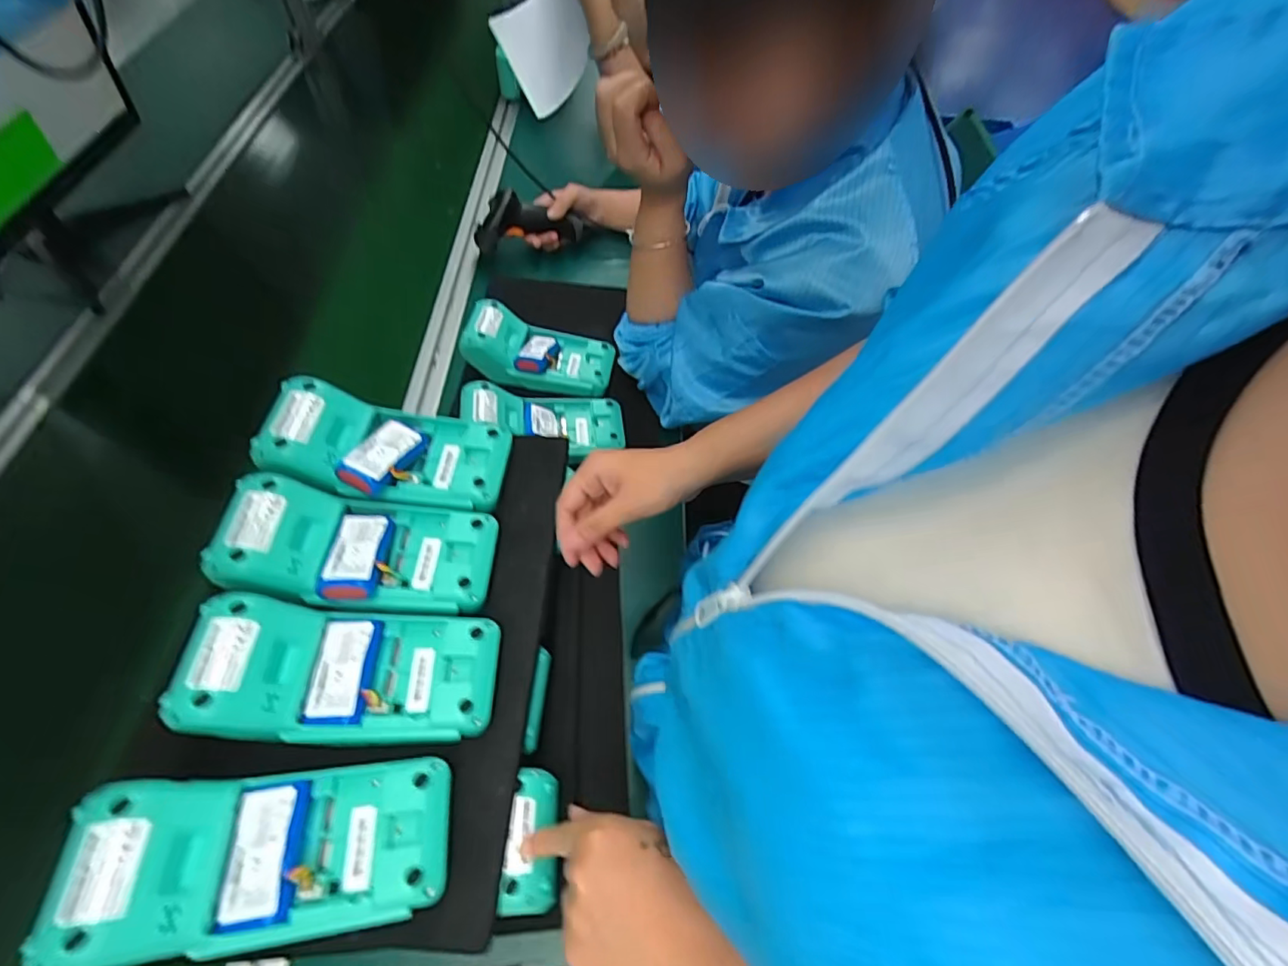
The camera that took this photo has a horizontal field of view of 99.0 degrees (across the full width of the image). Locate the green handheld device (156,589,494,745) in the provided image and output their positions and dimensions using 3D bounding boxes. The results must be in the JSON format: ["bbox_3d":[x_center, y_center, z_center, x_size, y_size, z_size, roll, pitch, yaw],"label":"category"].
[{"bbox_3d":[-0.185,0.120,0.350,0.172,0.034,0.080,10,57,-17],"label":"green handheld device"}]

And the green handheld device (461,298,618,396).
[{"bbox_3d":[-0.129,-0.156,0.674,0.176,0.051,0.087,14,57,-15],"label":"green handheld device"}]

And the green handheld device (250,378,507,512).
[{"bbox_3d":[-0.198,-0.027,0.433,0.171,0.033,0.079,13,57,-14],"label":"green handheld device"}]

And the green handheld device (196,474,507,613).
[{"bbox_3d":[-0.199,0.046,0.394,0.173,0.033,0.081,10,57,-17],"label":"green handheld device"}]

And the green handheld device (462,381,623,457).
[{"bbox_3d":[-0.111,-0.072,0.616,0.177,0.043,0.086,9,56,-19],"label":"green handheld device"}]

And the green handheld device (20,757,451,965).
[{"bbox_3d":[-0.200,0.202,0.297,0.176,0.040,0.083,6,57,-20],"label":"green handheld device"}]

